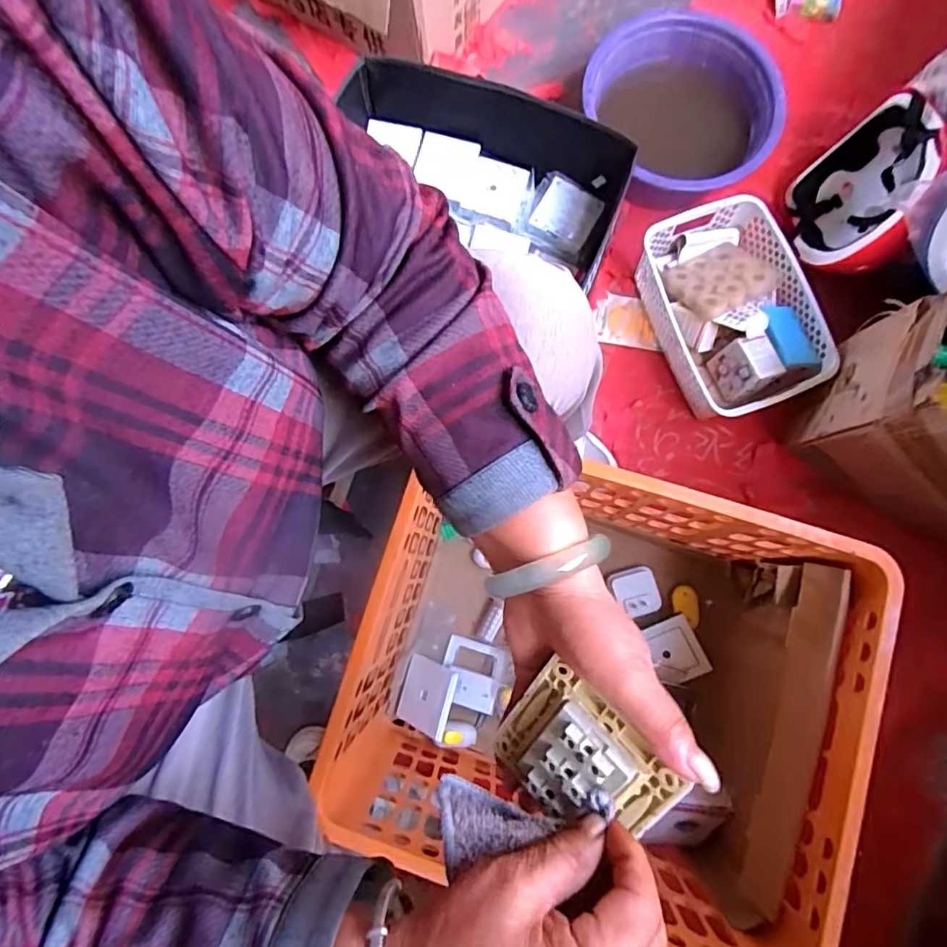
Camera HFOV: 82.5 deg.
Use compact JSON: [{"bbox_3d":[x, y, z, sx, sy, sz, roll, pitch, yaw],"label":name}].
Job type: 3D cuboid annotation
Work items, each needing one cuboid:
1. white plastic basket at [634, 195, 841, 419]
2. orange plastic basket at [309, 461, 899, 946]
[{"bbox_3d":[0.376,-0.236,0.789,0.208,0.086,0.298,-22,81,-2],"label":"white plastic basket"},{"bbox_3d":[0.128,0.220,0.618,0.460,0.278,0.382,18,82,5],"label":"orange plastic basket"}]

